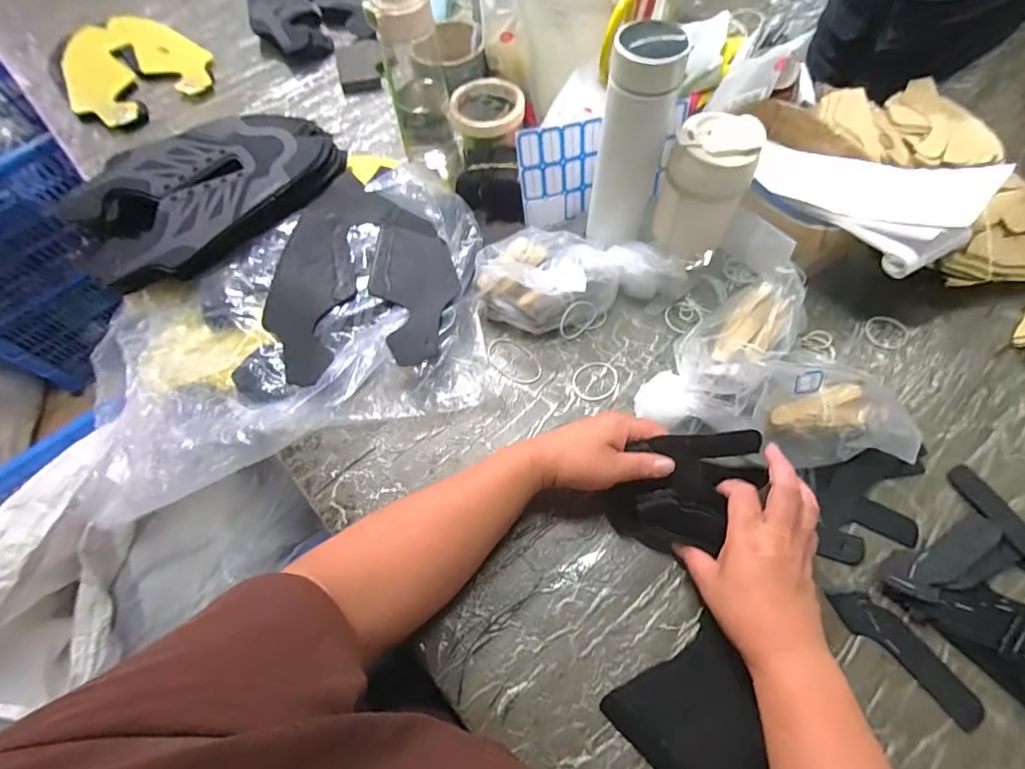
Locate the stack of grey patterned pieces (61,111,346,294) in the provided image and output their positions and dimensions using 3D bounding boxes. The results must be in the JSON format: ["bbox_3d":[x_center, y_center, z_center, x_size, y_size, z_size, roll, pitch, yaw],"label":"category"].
[{"bbox_3d":[-0.383,-0.257,0.612,0.321,0.049,0.218,-39,68,-15],"label":"stack of grey patterned pieces"}]

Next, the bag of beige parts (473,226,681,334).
[{"bbox_3d":[0.071,-0.126,0.547,0.221,0.064,0.112,-12,64,-2],"label":"bag of beige parts"}]

